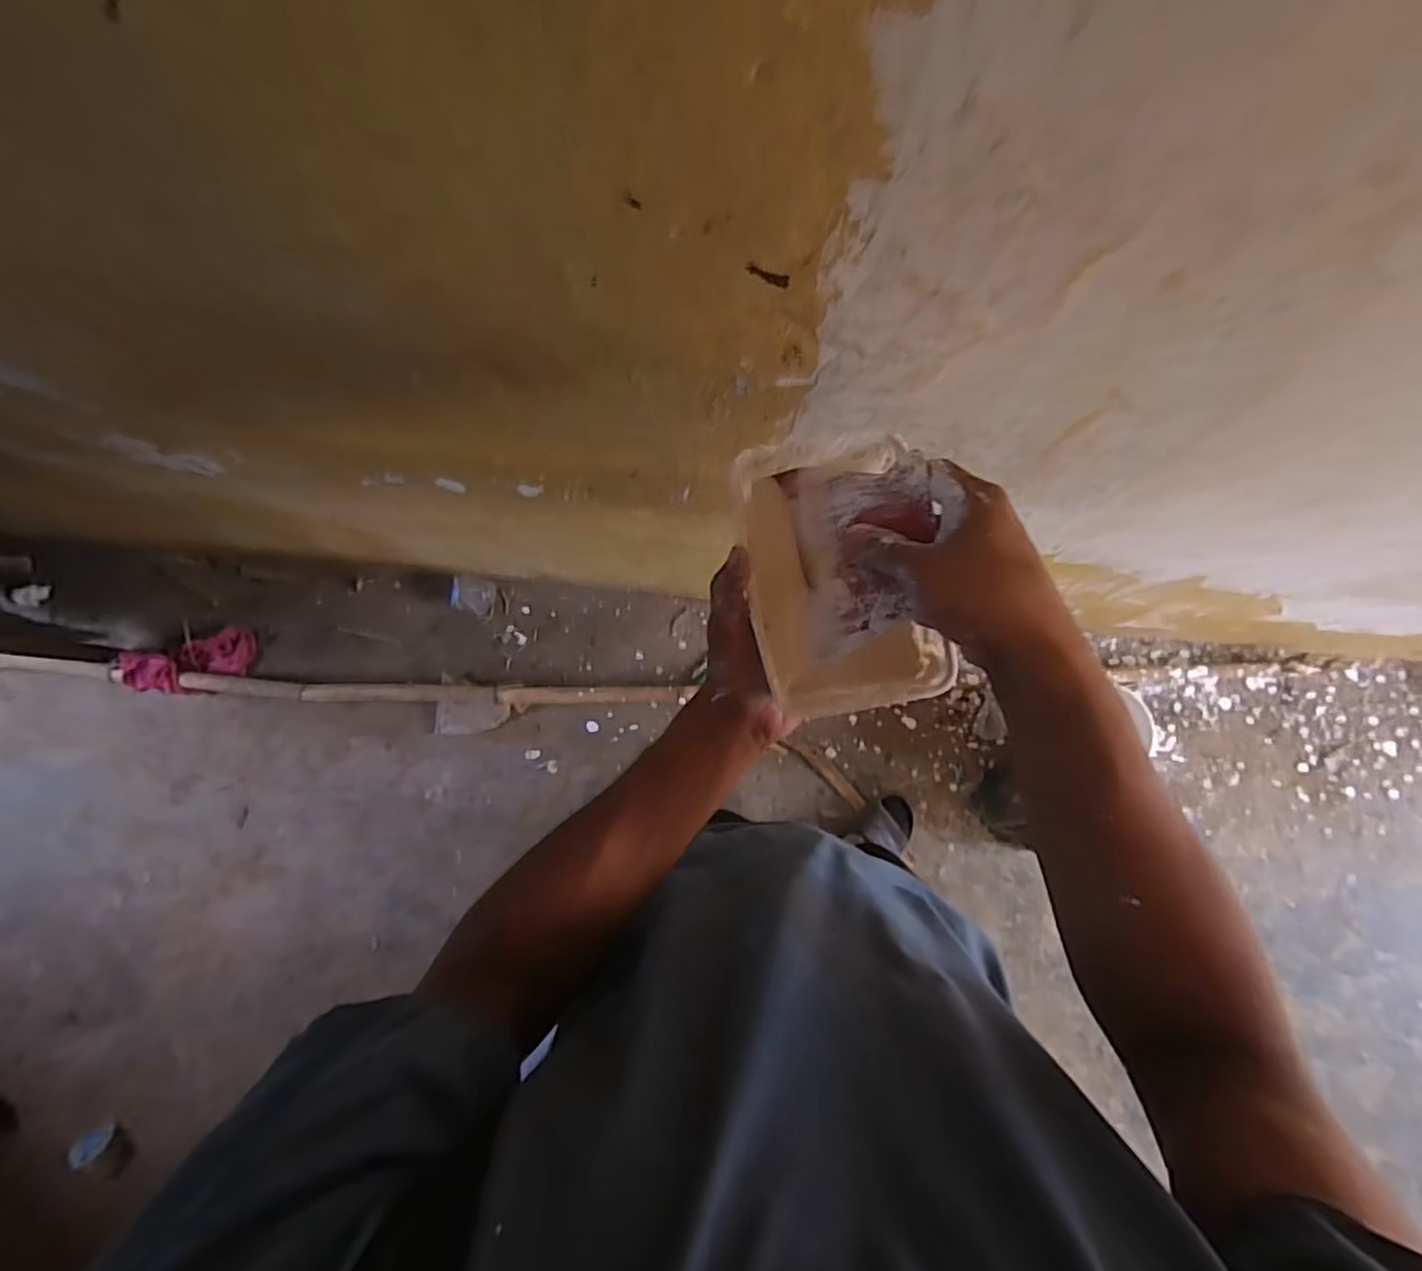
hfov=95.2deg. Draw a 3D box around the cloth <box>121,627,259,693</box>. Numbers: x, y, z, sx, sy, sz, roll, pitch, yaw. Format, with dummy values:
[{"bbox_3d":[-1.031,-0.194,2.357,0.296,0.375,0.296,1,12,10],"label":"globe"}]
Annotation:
[{"bbox_3d":[-1.129,0.058,1.409,0.248,0.069,0.116,-20,79,-32],"label":"cloth"}]

